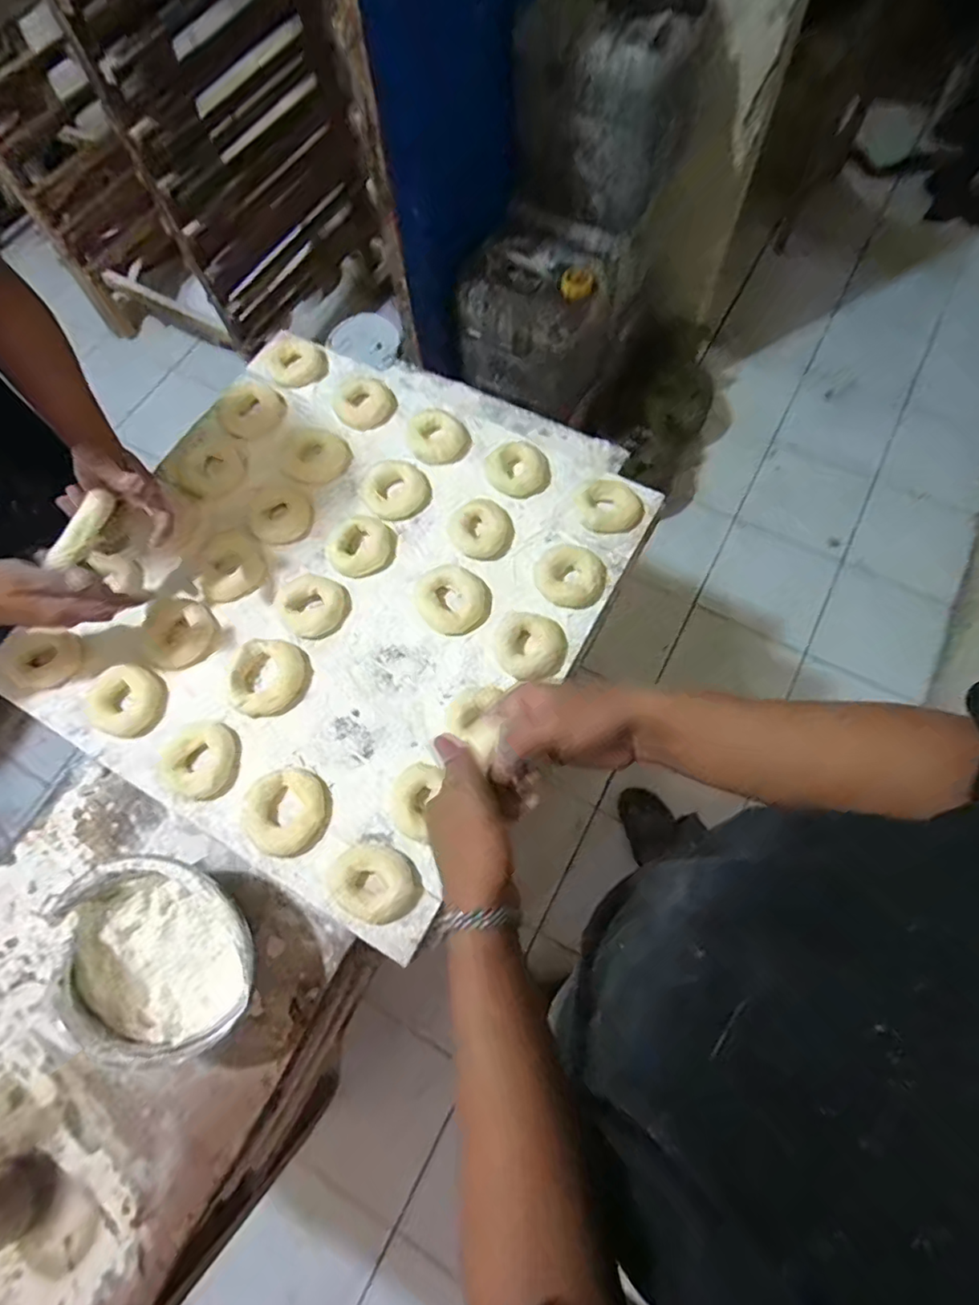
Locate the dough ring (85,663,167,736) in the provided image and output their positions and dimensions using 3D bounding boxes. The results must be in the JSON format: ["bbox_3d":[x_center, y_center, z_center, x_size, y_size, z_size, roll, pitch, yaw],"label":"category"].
[{"bbox_3d":[-0.378,0.050,0.629,0.076,0.019,0.073,-1,69,3],"label":"dough ring"}]

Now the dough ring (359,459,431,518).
[{"bbox_3d":[-0.112,-0.194,0.712,0.071,0.019,0.071,-1,69,3],"label":"dough ring"}]

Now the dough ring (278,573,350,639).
[{"bbox_3d":[-0.192,-0.053,0.665,0.068,0.016,0.068,-1,69,3],"label":"dough ring"}]

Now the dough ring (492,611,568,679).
[{"bbox_3d":[0.043,-0.011,0.639,0.076,0.026,0.077,-1,69,3],"label":"dough ring"}]

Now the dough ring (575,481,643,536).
[{"bbox_3d":[0.140,-0.167,0.693,0.068,0.018,0.063,-1,69,3],"label":"dough ring"}]

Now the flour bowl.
[{"bbox_3d":[-0.308,0.281,0.574,0.153,0.086,0.197,-42,73,-12],"label":"flour bowl"}]

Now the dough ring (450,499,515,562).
[{"bbox_3d":[-0.009,-0.139,0.688,0.069,0.015,0.069,-1,69,3],"label":"dough ring"}]

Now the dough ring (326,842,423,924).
[{"bbox_3d":[-0.107,0.213,0.563,0.082,0.019,0.065,30,73,13],"label":"dough ring"}]

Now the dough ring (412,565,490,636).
[{"bbox_3d":[-0.039,-0.058,0.655,0.079,0.018,0.071,27,73,13],"label":"dough ring"}]

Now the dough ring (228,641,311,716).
[{"bbox_3d":[-0.233,0.025,0.633,0.077,0.018,0.080,-1,69,3],"label":"dough ring"}]

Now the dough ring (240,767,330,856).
[{"bbox_3d":[-0.198,0.154,0.590,0.079,0.015,0.078,-1,69,3],"label":"dough ring"}]

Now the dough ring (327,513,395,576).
[{"bbox_3d":[-0.150,-0.125,0.703,0.073,0.015,0.068,-1,69,3],"label":"dough ring"}]

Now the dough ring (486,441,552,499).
[{"bbox_3d":[0.035,-0.222,0.715,0.074,0.025,0.074,-1,69,3],"label":"dough ring"}]

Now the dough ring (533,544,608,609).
[{"bbox_3d":[0.089,-0.085,0.661,0.076,0.019,0.068,9,70,7],"label":"dough ring"}]

